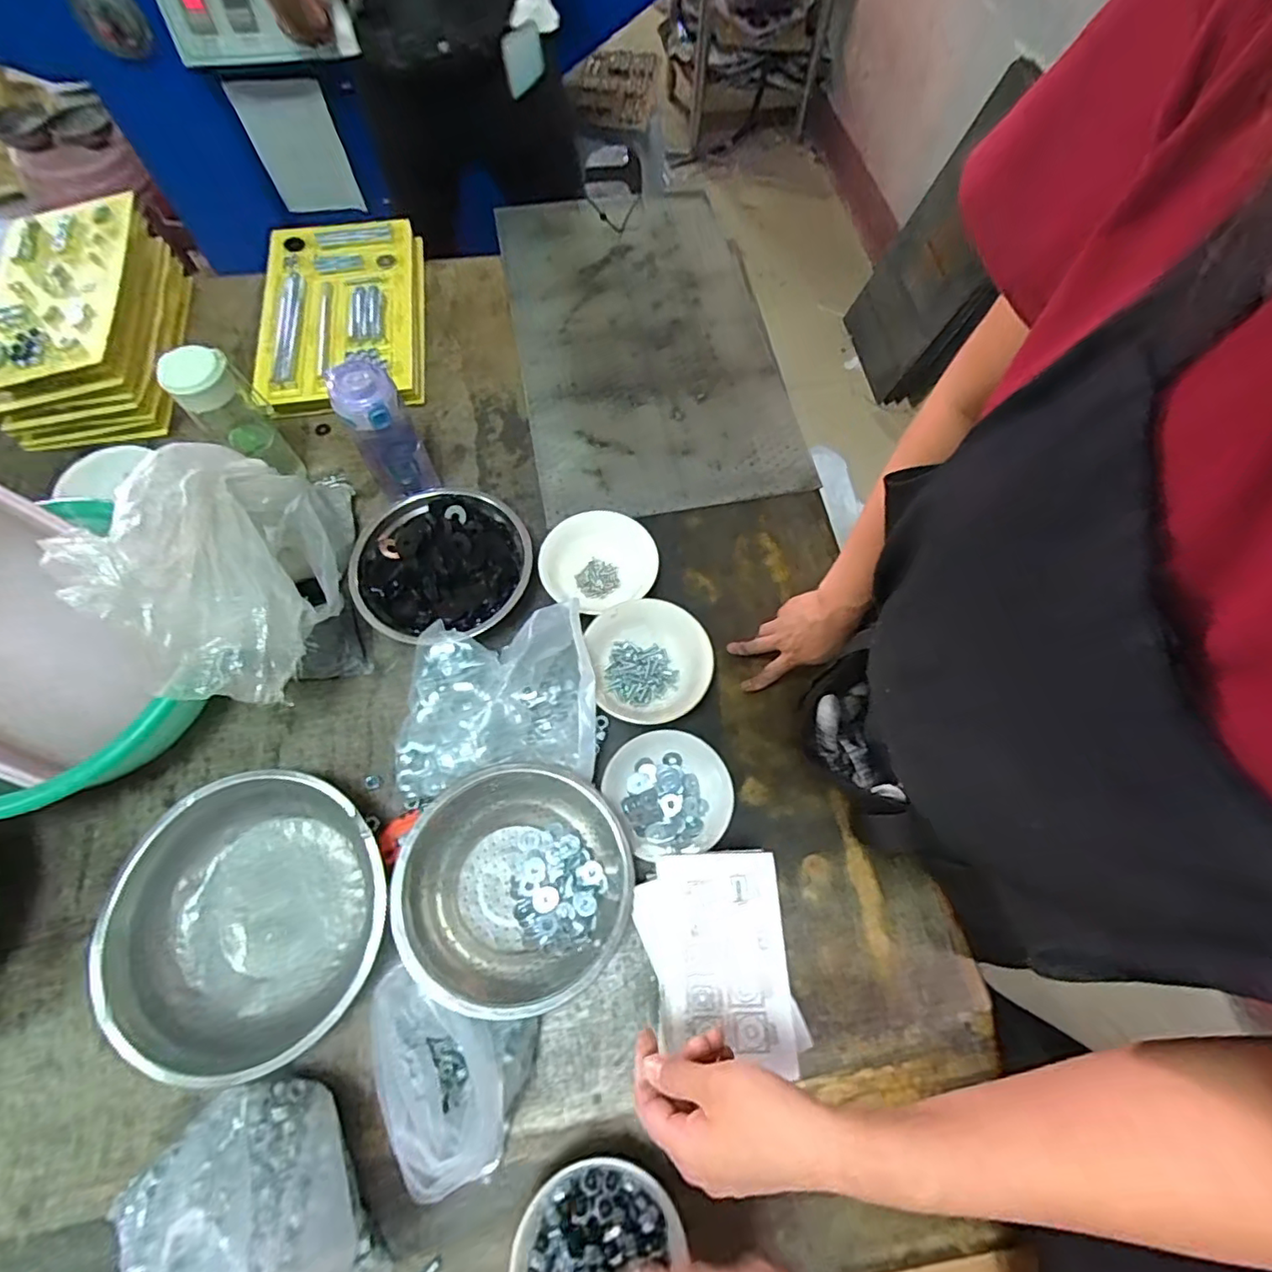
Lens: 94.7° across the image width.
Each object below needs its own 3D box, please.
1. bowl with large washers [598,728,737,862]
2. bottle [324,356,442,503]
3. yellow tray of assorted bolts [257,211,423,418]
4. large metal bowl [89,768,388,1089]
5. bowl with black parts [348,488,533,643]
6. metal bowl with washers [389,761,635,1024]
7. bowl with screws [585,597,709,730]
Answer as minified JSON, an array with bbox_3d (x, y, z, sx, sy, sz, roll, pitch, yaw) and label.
[{"bbox_3d":[0.040,0.167,0.630,0.128,0.057,0.125,1,67,-2],"label":"bowl with large washers"},{"bbox_3d":[-0.299,-0.233,0.717,0.072,0.205,0.077,-34,72,-15],"label":"bottle"},{"bbox_3d":[-0.455,-0.507,0.910,0.238,0.043,0.366,-9,67,-6],"label":"yellow tray of assorted bolts"},{"bbox_3d":[-0.363,0.268,0.571,0.227,0.078,0.249,1,67,-2],"label":"large metal bowl"},{"bbox_3d":[-0.237,-0.080,0.731,0.206,0.065,0.193,1,67,-2],"label":"bowl with black parts"},{"bbox_3d":[-0.108,0.230,0.551,0.198,0.088,0.198,1,67,-2],"label":"metal bowl with washers"},{"bbox_3d":[0.016,0.037,0.680,0.128,0.076,0.139,1,67,-2],"label":"bowl with screws"}]

